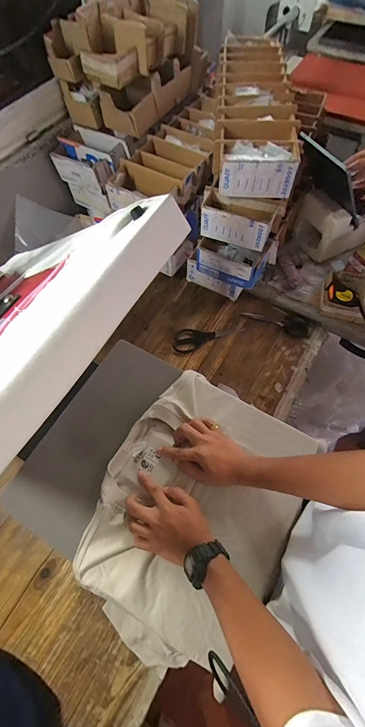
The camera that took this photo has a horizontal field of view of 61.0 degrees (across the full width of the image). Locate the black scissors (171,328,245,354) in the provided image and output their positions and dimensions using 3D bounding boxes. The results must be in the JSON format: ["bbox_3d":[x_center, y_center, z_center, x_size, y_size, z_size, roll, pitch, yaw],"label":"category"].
[{"bbox_3d":[0.066,-0.079,0.826,0.193,0.009,0.068,-21,63,-9],"label":"black scissors"}]

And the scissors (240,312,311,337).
[{"bbox_3d":[0.255,-0.121,0.846,0.179,0.007,0.059,24,65,14],"label":"scissors"}]

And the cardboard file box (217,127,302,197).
[{"bbox_3d":[0.161,-0.417,0.658,0.165,0.074,0.096,3,62,3],"label":"cardboard file box"}]

